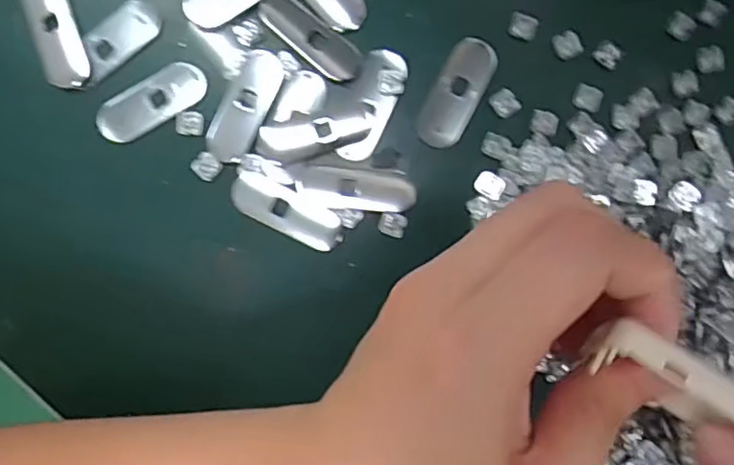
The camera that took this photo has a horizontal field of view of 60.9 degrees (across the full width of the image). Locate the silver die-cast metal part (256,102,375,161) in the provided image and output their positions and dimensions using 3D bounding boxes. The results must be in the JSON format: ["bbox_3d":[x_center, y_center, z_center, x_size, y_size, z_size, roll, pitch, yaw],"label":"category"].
[{"bbox_3d":[-0.022,-0.043,0.274,0.053,0.004,0.016,-13,89,0],"label":"silver die-cast metal part"}]

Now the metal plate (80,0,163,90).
[{"bbox_3d":[-0.112,-0.086,0.280,0.045,0.004,0.019,-39,89,0],"label":"metal plate"}]

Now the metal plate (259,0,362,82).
[{"bbox_3d":[-0.025,-0.087,0.276,0.050,0.004,0.018,39,90,1],"label":"metal plate"}]

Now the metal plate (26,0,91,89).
[{"bbox_3d":[-0.139,-0.091,0.277,0.019,0.004,0.054,-16,89,0],"label":"metal plate"}]

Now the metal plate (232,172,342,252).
[{"bbox_3d":[-0.036,-0.009,0.276,0.050,0.004,0.018,26,89,1],"label":"metal plate"}]

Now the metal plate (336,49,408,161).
[{"bbox_3d":[0.003,-0.056,0.274,0.019,0.004,0.050,21,89,1],"label":"metal plate"}]

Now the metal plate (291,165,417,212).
[{"bbox_3d":[-0.006,-0.018,0.275,0.053,0.004,0.017,8,89,1],"label":"metal plate"}]

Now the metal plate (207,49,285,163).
[{"bbox_3d":[-0.054,-0.056,0.277,0.020,0.004,0.050,28,89,1],"label":"metal plate"}]

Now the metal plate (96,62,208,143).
[{"bbox_3d":[-0.096,-0.058,0.277,0.050,0.004,0.020,-31,89,0],"label":"metal plate"}]

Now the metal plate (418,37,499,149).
[{"bbox_3d":[0.040,-0.061,0.274,0.020,0.004,0.050,27,89,1],"label":"metal plate"}]

